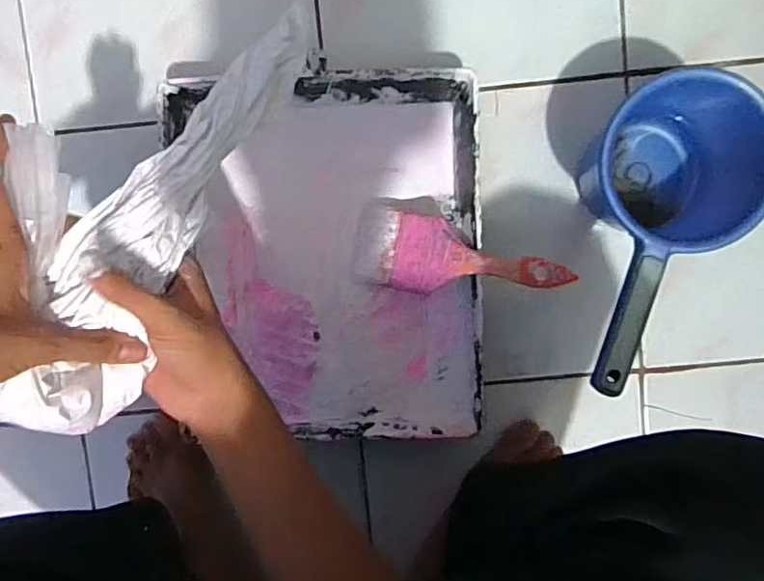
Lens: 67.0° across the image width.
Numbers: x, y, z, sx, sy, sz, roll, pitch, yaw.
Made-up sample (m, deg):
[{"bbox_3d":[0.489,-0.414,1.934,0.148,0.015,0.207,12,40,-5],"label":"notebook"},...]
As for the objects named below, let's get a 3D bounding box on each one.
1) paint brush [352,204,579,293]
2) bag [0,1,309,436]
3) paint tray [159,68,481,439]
[{"bbox_3d":[0.065,-0.029,0.535,0.206,0.022,0.073,12,98,26],"label":"paint brush"},{"bbox_3d":[-0.155,-0.055,0.347,0.116,0.063,0.283,31,86,-3],"label":"bag"},{"bbox_3d":[-0.057,-0.031,0.575,0.294,0.076,0.339,-2,97,1],"label":"paint tray"}]

